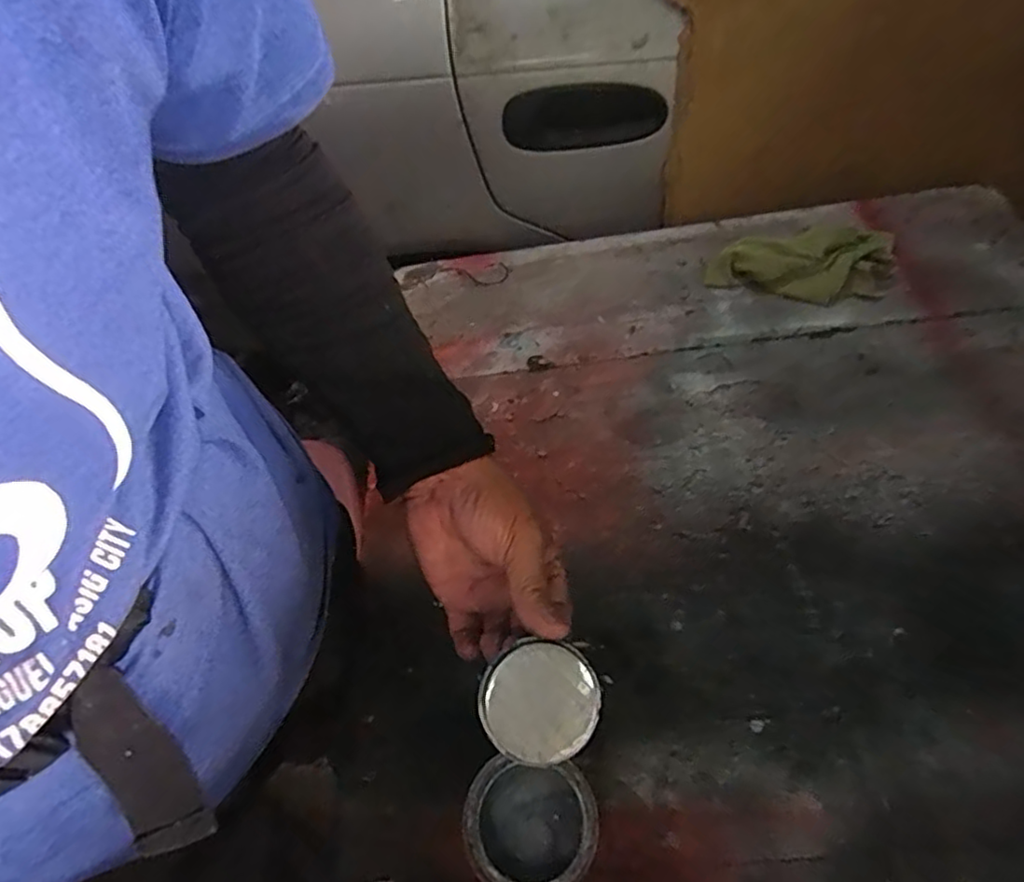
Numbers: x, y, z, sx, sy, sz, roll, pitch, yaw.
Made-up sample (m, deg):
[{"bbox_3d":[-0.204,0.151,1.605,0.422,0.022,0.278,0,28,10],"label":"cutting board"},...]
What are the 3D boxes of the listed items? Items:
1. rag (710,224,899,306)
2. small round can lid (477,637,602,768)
[{"bbox_3d":[0.308,-0.198,0.669,0.177,0.030,0.105,8,56,15],"label":"rag"},{"bbox_3d":[0.015,0.133,0.317,0.060,0.011,0.057,2,78,-9],"label":"small round can lid"}]

